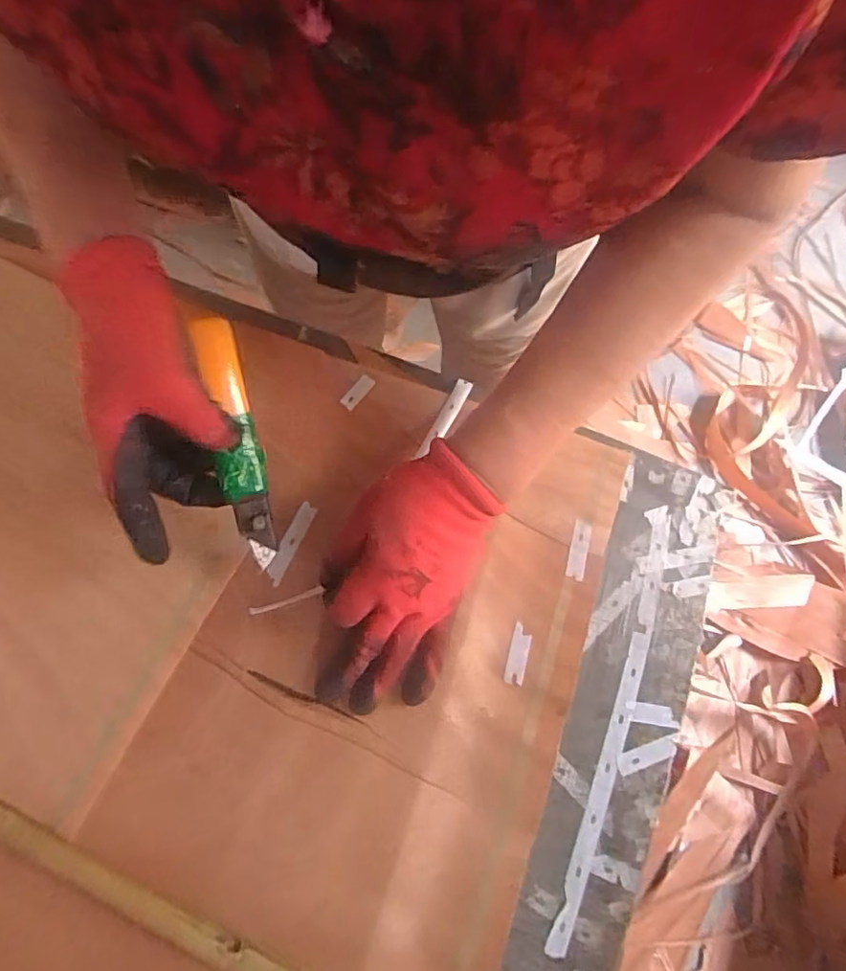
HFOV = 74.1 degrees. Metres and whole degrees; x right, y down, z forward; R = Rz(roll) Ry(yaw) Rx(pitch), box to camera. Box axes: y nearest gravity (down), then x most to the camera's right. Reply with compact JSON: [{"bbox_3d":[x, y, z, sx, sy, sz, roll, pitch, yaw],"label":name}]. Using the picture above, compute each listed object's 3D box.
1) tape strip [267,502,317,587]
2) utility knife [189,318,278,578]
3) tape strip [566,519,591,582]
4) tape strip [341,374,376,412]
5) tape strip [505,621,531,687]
[{"bbox_3d":[-0.099,0.042,0.417,0.012,0.005,0.065,22,71,6],"label":"tape strip"},{"bbox_3d":[-0.121,-0.026,0.364,0.025,0.016,0.161,-11,98,-6],"label":"utility knife"},{"bbox_3d":[0.117,0.048,0.422,0.014,0.004,0.044,11,73,13],"label":"tape strip"},{"bbox_3d":[-0.055,-0.079,0.471,0.014,0.004,0.034,35,73,10],"label":"tape strip"},{"bbox_3d":[0.068,0.120,0.396,0.012,0.004,0.041,14,70,9],"label":"tape strip"}]

